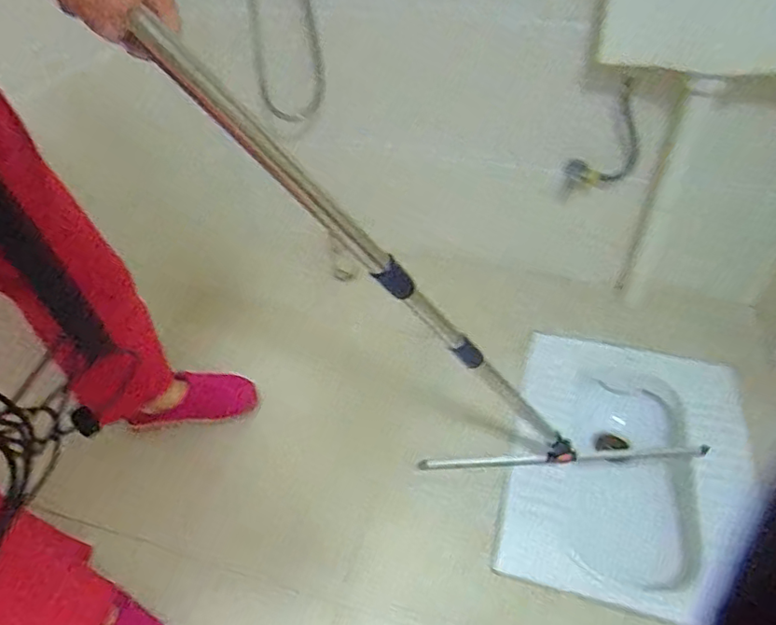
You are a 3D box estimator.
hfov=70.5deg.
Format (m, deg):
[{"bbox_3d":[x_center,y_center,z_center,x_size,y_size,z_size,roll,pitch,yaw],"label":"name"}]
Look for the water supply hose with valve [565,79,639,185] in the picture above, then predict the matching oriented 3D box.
[{"bbox_3d":[0.456,-0.337,1.095,0.050,0.250,0.110,-34,74,-30],"label":"water supply hose with valve"}]

